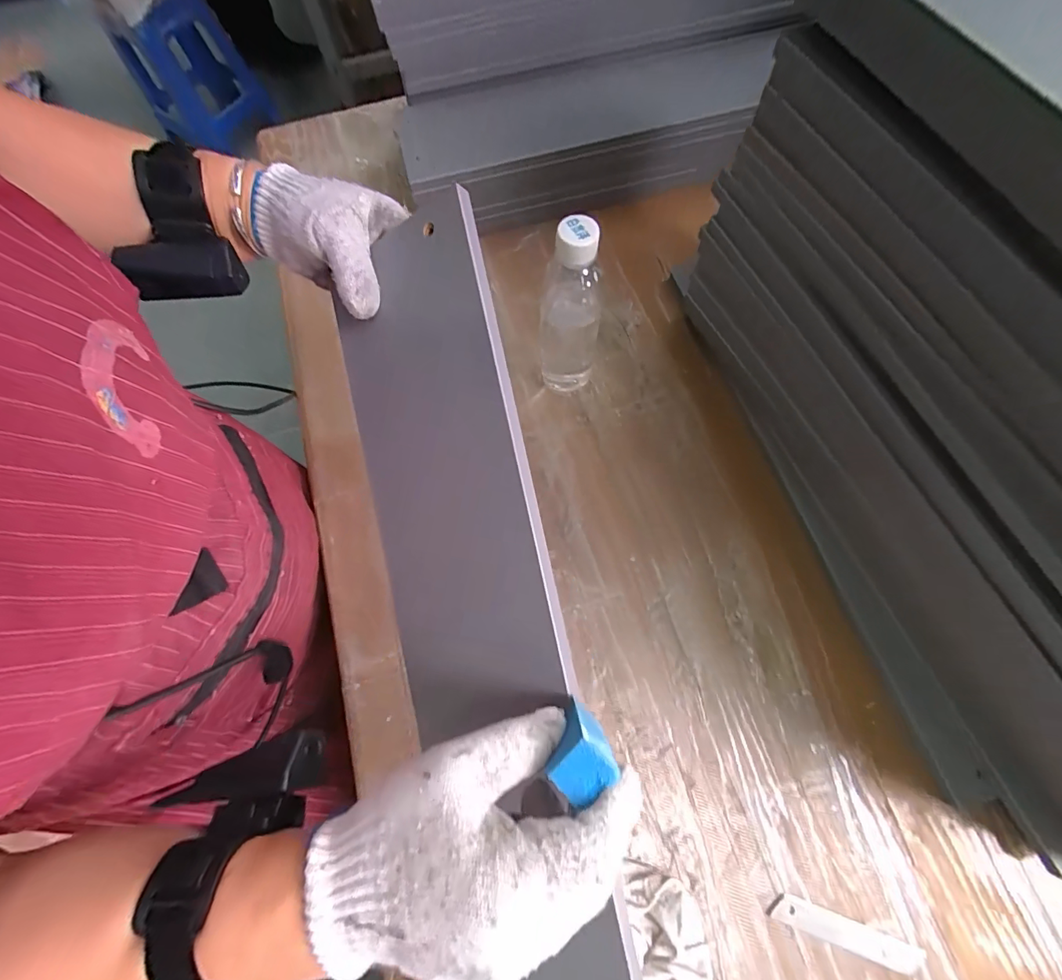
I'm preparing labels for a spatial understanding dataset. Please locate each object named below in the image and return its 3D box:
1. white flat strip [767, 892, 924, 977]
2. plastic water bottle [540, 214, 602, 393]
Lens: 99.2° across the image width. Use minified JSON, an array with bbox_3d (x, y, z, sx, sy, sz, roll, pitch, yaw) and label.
[{"bbox_3d":[0.227,0.320,0.327,0.105,0.004,0.019,18,72,8],"label":"white flat strip"},{"bbox_3d":[0.035,-0.160,0.409,0.057,0.183,0.052,6,71,4],"label":"plastic water bottle"}]

